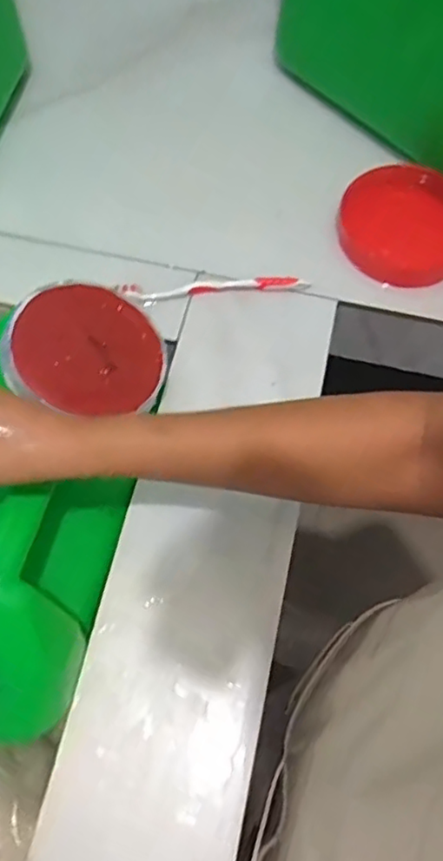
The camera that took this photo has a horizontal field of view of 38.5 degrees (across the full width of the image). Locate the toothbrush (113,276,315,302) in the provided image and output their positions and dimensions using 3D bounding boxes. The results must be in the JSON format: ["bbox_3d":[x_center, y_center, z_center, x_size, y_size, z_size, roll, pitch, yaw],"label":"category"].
[{"bbox_3d":[-0.007,-0.129,0.565,0.166,0.014,0.020,-5,67,-4],"label":"toothbrush"}]

